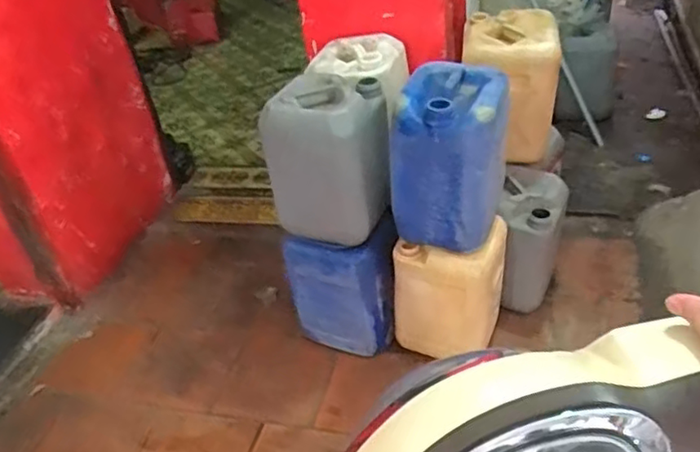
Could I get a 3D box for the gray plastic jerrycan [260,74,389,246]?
[{"bbox_3d":[-0.054,-0.169,1.617,0.301,0.357,0.210,1,36,10],"label":"gray plastic jerrycan"}]

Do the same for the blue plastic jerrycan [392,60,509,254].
[{"bbox_3d":[0.244,-0.166,1.546,0.258,0.368,0.266,4,37,18],"label":"blue plastic jerrycan"}]

